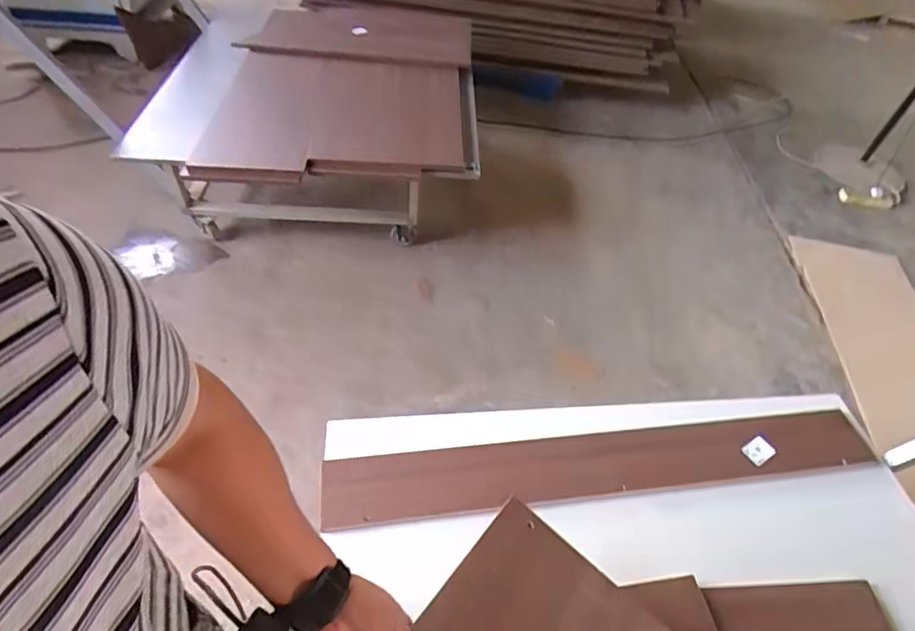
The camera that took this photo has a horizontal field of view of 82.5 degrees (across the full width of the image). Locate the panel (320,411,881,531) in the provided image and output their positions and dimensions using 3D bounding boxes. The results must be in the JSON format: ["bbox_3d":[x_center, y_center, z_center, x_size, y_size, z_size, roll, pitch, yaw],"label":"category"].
[{"bbox_3d":[0.285,0.282,1.002,1.058,0.014,0.118,-4,51,-7],"label":"panel"}]

